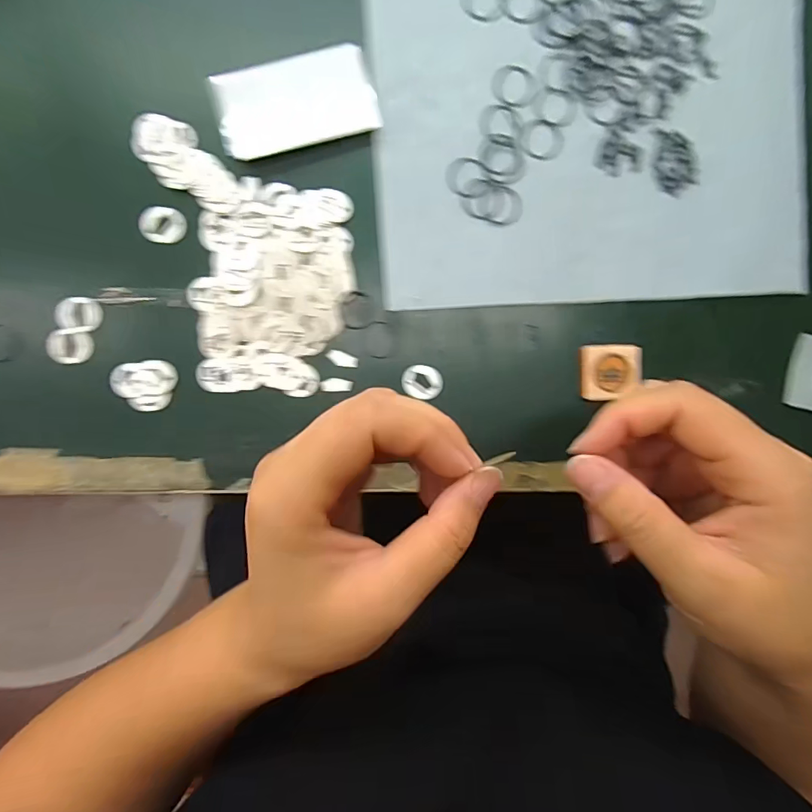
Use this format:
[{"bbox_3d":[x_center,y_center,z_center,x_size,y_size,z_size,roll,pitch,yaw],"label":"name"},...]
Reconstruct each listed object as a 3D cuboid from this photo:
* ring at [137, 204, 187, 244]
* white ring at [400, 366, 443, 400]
[{"bbox_3d":[-0.127,-0.095,0.233,0.020,0.006,0.020,0,94,-2],"label":"ring"},{"bbox_3d":[0.009,-0.013,0.244,0.022,0.004,0.018,17,93,-3],"label":"white ring"}]

